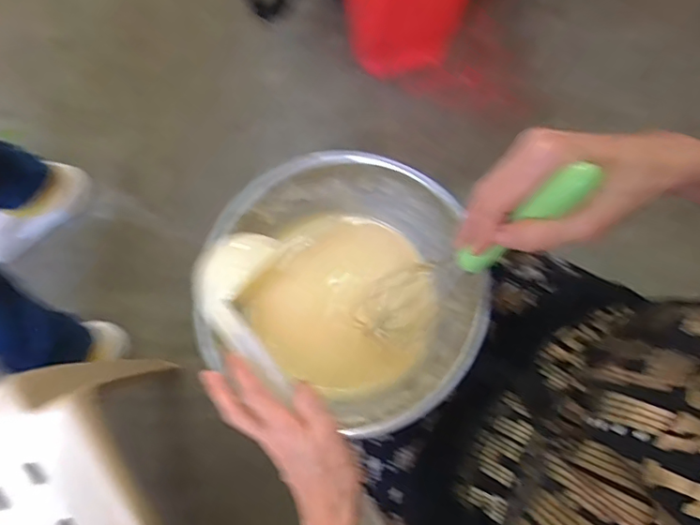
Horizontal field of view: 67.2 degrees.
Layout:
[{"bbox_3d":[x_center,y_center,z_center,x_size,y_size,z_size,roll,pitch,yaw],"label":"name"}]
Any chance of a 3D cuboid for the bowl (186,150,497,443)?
[{"bbox_3d":[-0.007,0.017,0.488,0.236,0.105,0.222,0,76,1],"label":"bowl"}]

